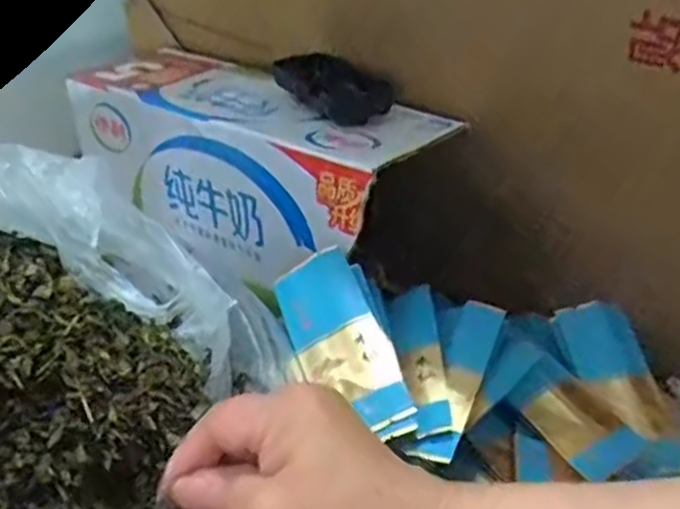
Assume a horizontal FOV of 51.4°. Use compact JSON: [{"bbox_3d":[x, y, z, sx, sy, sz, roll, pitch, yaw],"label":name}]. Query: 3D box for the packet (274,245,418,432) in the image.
[{"bbox_3d":[-0.001,0.054,0.446,0.054,0.013,0.130,-29,52,3],"label":"packet"}]

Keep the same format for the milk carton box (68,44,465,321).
[{"bbox_3d":[-0.078,-0.075,0.599,0.332,0.135,0.110,25,38,34],"label":"milk carton box"}]

